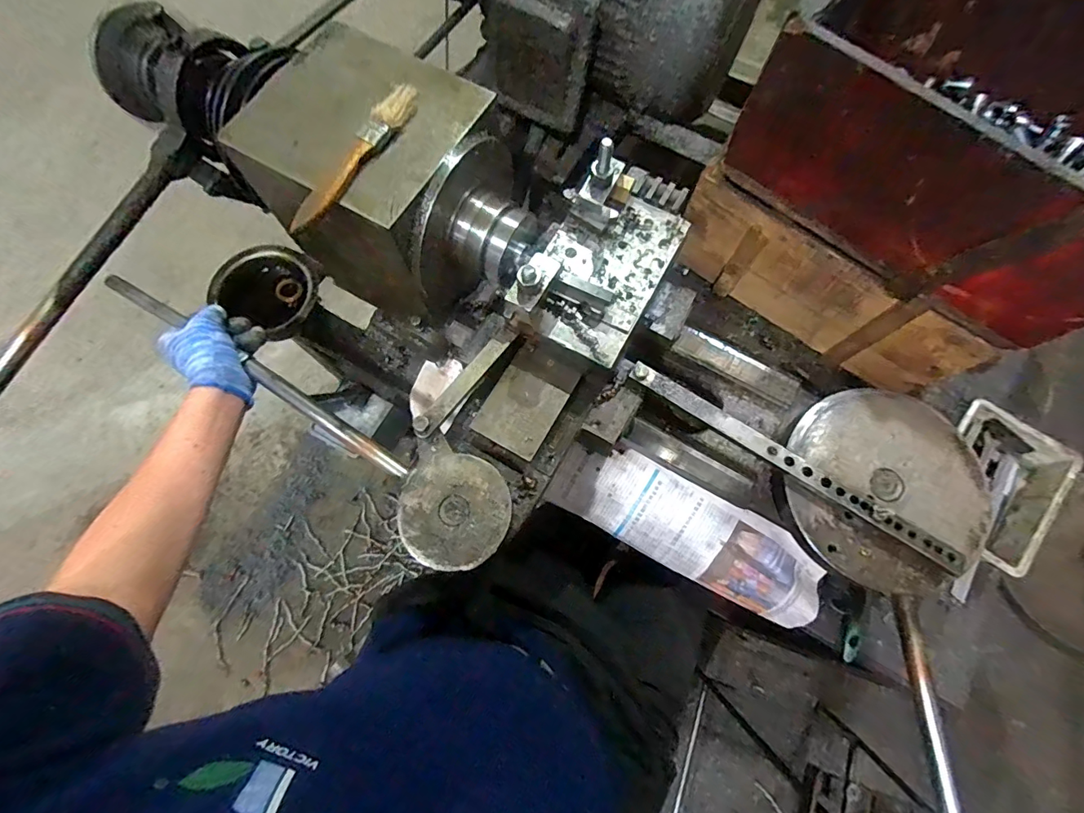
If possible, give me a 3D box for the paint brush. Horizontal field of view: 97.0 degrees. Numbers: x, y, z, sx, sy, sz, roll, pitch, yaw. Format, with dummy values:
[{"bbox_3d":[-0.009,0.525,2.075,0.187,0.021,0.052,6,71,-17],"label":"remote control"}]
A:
[{"bbox_3d":[-0.143,-0.194,0.369,0.022,0.012,0.148,29,74,9],"label":"paint brush"}]

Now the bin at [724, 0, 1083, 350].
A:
[{"bbox_3d":[0.402,-0.261,0.444,0.346,0.152,0.240,38,76,12],"label":"bin"}]

